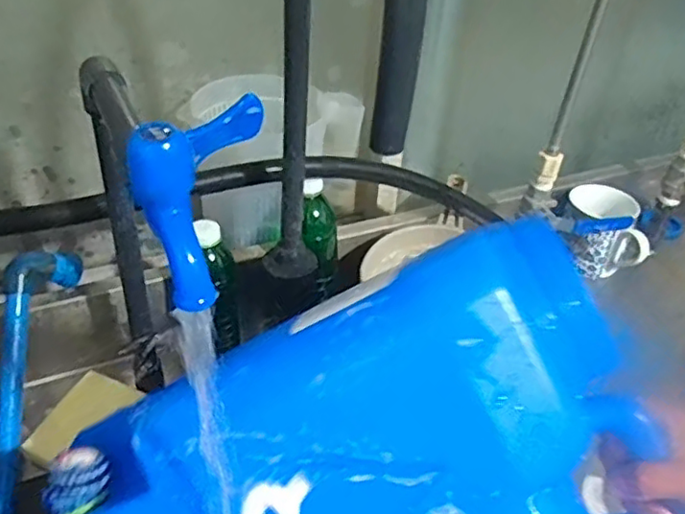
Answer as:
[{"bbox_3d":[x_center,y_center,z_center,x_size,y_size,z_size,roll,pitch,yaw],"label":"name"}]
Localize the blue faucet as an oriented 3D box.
[{"bbox_3d":[-0.076,-0.030,0.314,0.049,0.082,0.069,17,39,16],"label":"blue faucet"}]

